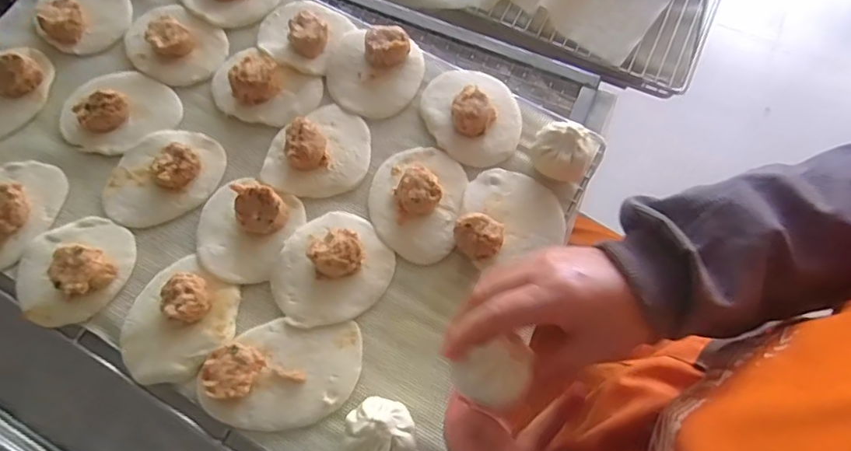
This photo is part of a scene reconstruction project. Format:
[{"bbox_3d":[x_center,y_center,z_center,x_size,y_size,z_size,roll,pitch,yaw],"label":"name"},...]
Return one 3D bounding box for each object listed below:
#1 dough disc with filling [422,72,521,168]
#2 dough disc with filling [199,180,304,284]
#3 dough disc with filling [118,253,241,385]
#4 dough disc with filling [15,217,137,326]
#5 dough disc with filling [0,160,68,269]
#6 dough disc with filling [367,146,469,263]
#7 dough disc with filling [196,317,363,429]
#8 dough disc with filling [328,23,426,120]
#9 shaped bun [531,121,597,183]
[{"bbox_3d":[0.045,-0.108,0.498,0.087,0.030,0.103,-15,70,-7],"label":"dough disc with filling"},{"bbox_3d":[-0.155,-0.003,0.452,0.081,0.028,0.087,24,70,8],"label":"dough disc with filling"},{"bbox_3d":[-0.198,0.073,0.423,0.083,0.022,0.096,30,71,10],"label":"dough disc with filling"},{"bbox_3d":[-0.290,0.031,0.442,0.091,0.020,0.085,0,69,-1],"label":"dough disc with filling"},{"bbox_3d":[-0.365,-0.016,0.461,0.079,0.025,0.105,24,70,8],"label":"dough disc with filling"},{"bbox_3d":[-0.008,-0.028,0.465,0.079,0.025,0.104,12,69,4],"label":"dough disc with filling"},{"bbox_3d":[-0.109,0.110,0.414,0.111,0.026,0.080,4,69,1],"label":"dough disc with filling"},{"bbox_3d":[-0.049,-0.150,0.516,0.089,0.030,0.087,0,69,-1],"label":"dough disc with filling"},{"bbox_3d":[0.120,-0.065,0.473,0.051,0.044,0.047,0,69,-1],"label":"shaped bun"}]

